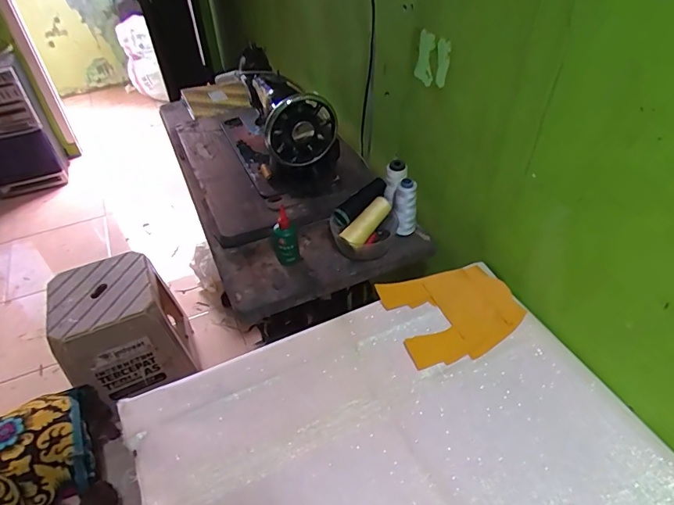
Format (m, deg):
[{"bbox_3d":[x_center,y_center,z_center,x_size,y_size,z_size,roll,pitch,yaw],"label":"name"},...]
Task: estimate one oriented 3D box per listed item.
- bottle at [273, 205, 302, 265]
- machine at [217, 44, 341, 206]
[{"bbox_3d":[-0.091,-0.024,0.788,0.043,0.100,0.039,-13,44,-11],"label":"bottle"},{"bbox_3d":[-0.142,-0.298,0.985,0.175,0.225,0.398,-19,45,-16],"label":"machine"}]

